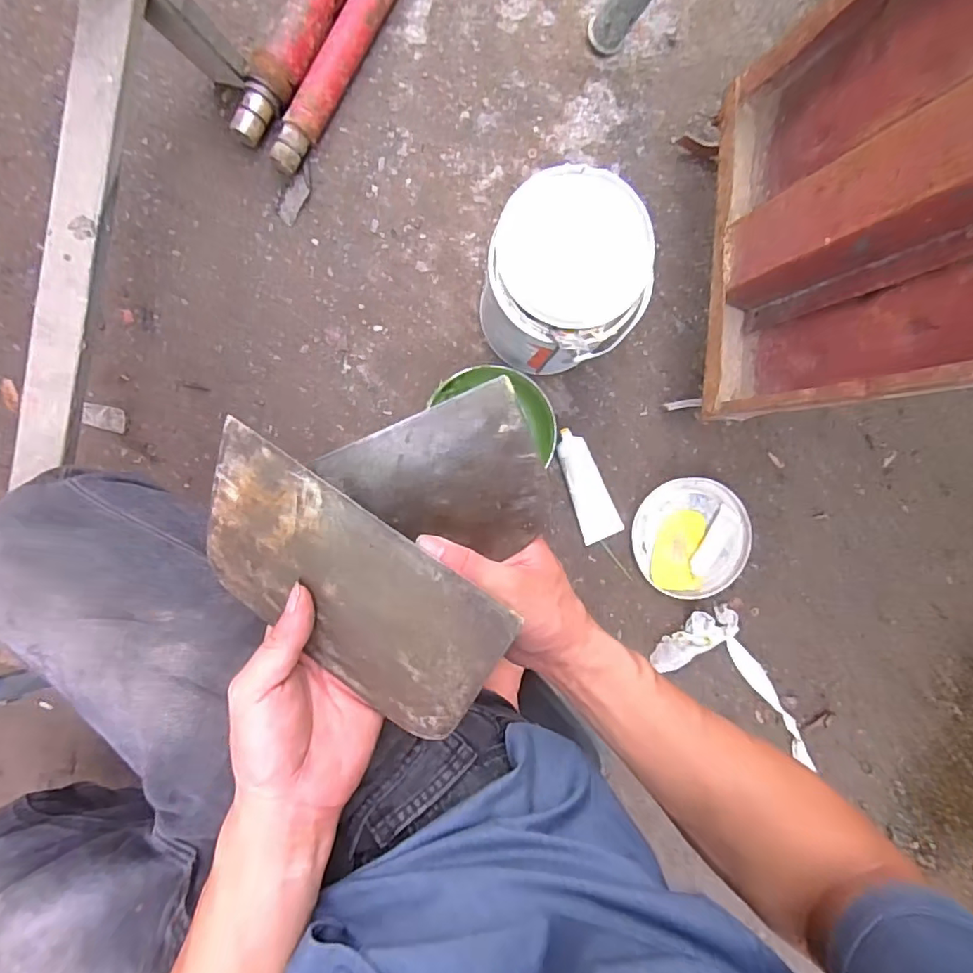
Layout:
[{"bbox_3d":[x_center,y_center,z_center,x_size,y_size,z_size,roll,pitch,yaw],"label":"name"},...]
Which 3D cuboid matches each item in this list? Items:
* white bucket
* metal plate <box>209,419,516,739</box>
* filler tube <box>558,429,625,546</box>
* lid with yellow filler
[{"bbox_3d":[0.081,-0.218,0.617,0.166,0.183,0.156,0,91,-3],"label":"white bucket"},{"bbox_3d":[-0.081,0.057,0.304,0.183,0.004,0.112,32,119,12],"label":"metal plate"},{"bbox_3d":[0.130,-0.002,0.708,0.050,0.019,0.146,-20,92,-3],"label":"filler tube"},{"bbox_3d":[0.268,0.069,0.721,0.147,0.012,0.152,0,91,-3],"label":"lid with yellow filler"}]

